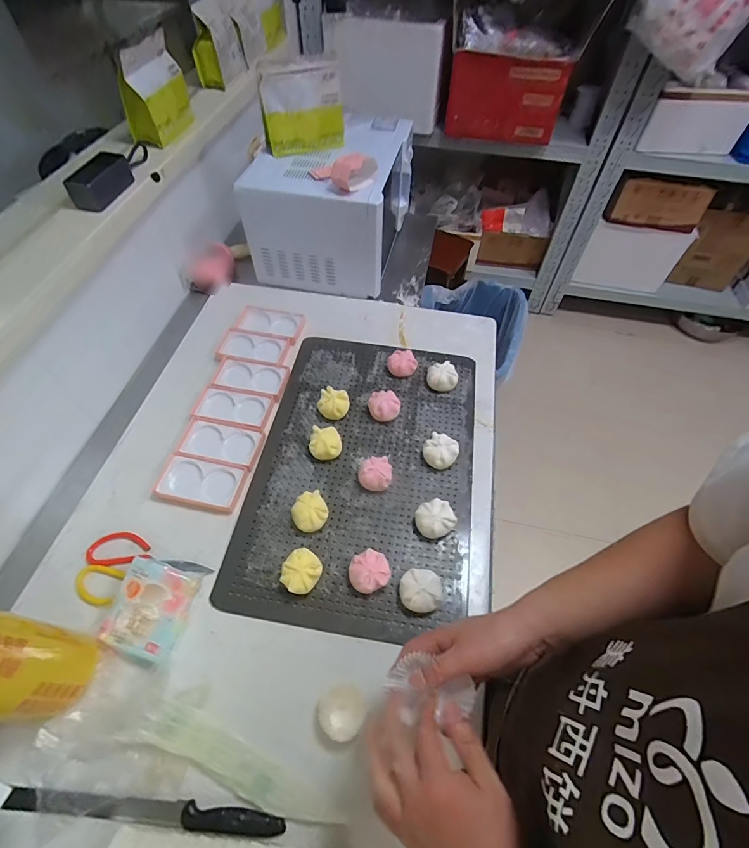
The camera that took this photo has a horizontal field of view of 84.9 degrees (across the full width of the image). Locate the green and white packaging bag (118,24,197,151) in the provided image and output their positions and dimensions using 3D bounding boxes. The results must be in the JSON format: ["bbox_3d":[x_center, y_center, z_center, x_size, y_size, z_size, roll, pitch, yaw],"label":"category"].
[{"bbox_3d":[-0.478,-0.726,0.889,0.067,0.163,0.168,7,56,4],"label":"green and white packaging bag"}]

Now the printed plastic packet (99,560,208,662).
[{"bbox_3d":[-0.331,0.270,0.608,0.107,0.055,0.127,15,57,8],"label":"printed plastic packet"}]

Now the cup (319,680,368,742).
[{"bbox_3d":[-0.044,0.388,0.559,0.062,0.041,0.063,1,56,-2],"label":"cup"}]

